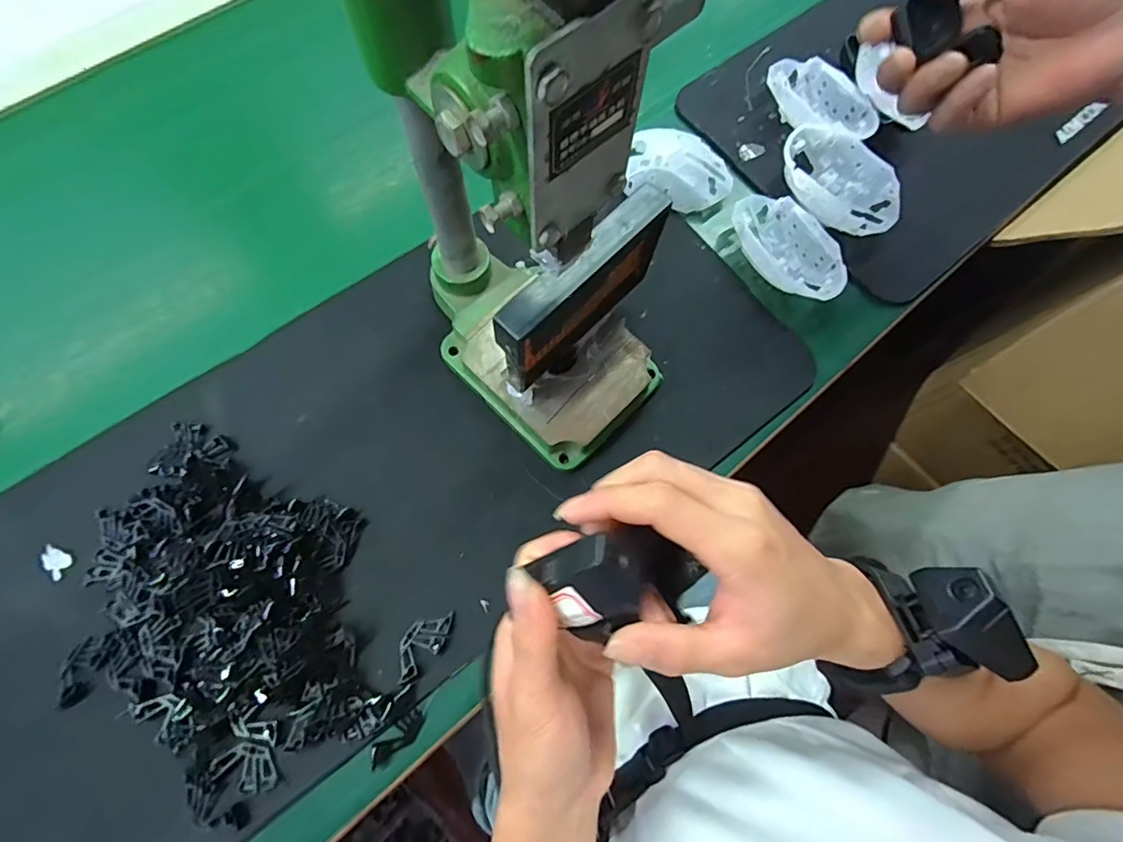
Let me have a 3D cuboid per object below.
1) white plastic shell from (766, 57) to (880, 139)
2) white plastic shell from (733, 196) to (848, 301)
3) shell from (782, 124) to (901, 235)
[{"bbox_3d":[0.242,-0.297,0.498,0.055,0.037,0.110,-37,77,-13],"label":"white plastic shell"},{"bbox_3d":[0.195,-0.149,0.456,0.066,0.029,0.112,-37,77,-13],"label":"white plastic shell"},{"bbox_3d":[0.245,-0.211,0.469,0.066,0.039,0.112,-34,77,-12],"label":"shell"}]

